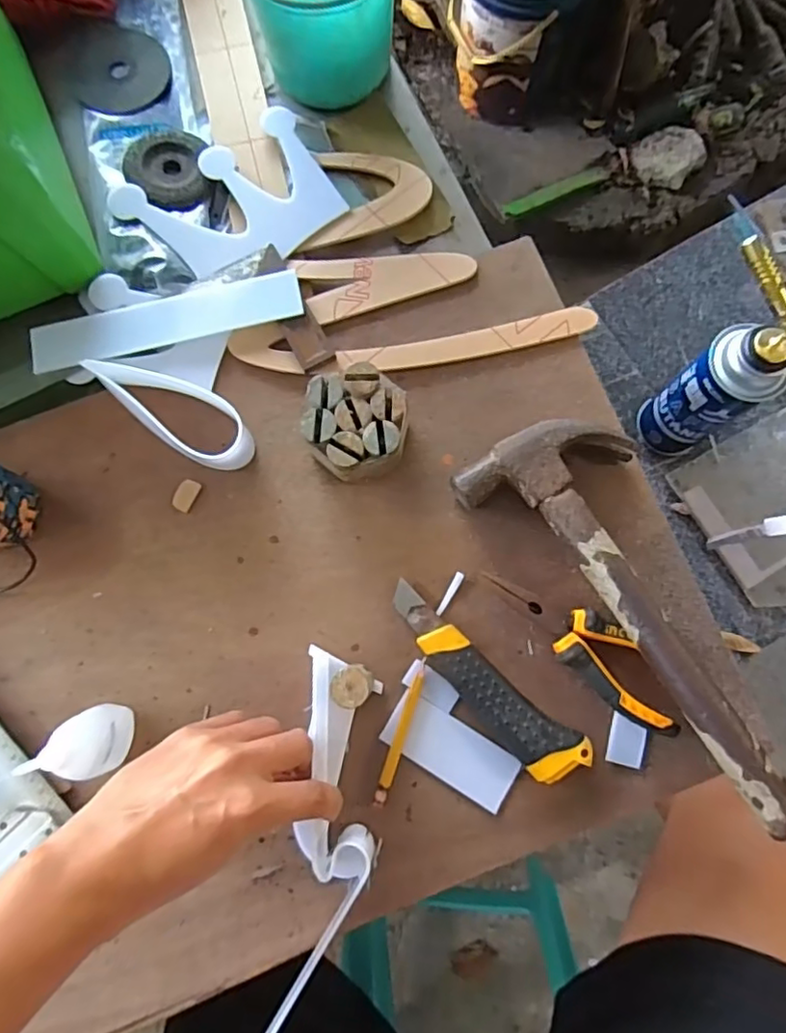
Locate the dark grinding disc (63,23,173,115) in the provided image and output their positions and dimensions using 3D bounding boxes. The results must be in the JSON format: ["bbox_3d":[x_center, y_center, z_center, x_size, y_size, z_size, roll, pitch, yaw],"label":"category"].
[{"bbox_3d":[-0.244,-0.396,0.535,0.083,0.009,0.095,-44,84,-2],"label":"dark grinding disc"}]

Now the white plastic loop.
[{"bbox_3d":[-0.167,-0.082,0.453,0.139,0.038,0.051,34,82,7],"label":"white plastic loop"}]

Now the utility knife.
[{"bbox_3d":[0.058,0.115,0.410,0.163,0.017,0.041,40,82,8],"label":"utility knife"}]

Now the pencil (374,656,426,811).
[{"bbox_3d":[0.006,0.147,0.411,0.009,0.005,0.100,17,79,5],"label":"pencil"}]

